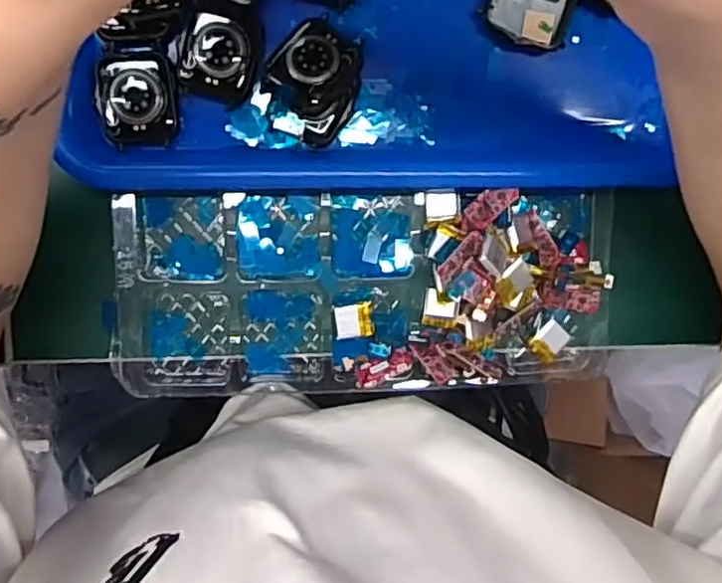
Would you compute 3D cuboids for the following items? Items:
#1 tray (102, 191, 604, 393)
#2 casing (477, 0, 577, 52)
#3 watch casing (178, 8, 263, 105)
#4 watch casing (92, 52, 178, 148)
[{"bbox_3d":[0.005,0.001,0.343,0.260,0.034,0.103,-1,95,-6],"label":"tray"},{"bbox_3d":[0.086,-0.145,0.328,0.045,0.008,0.039,13,94,-7],"label":"casing"},{"bbox_3d":[-0.068,-0.114,0.310,0.035,0.005,0.041,13,93,-7],"label":"watch casing"},{"bbox_3d":[-0.108,-0.092,0.311,0.037,0.008,0.042,-2,95,-6],"label":"watch casing"}]

